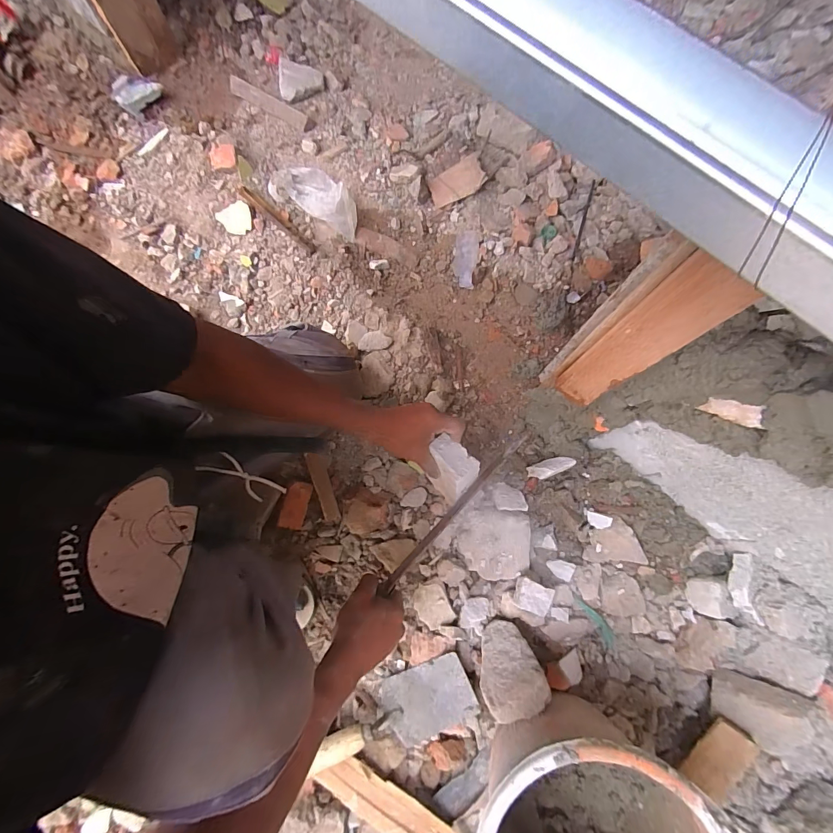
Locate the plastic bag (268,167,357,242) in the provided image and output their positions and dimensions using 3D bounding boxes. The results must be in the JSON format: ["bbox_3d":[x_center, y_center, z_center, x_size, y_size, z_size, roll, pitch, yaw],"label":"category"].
[{"bbox_3d":[-0.200,-0.458,0.766,0.202,0.059,0.114,26,76,5],"label":"plastic bag"}]

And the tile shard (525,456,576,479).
[{"bbox_3d":[0.217,0.082,0.620,0.069,0.034,0.026,-20,77,-7],"label":"tile shard"}]

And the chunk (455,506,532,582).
[{"bbox_3d":[0.119,0.197,0.592,0.106,0.027,0.104,1,94,11],"label":"chunk"}]

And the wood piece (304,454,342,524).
[{"bbox_3d":[-0.158,0.118,0.654,0.032,0.013,0.120,-19,77,-6],"label":"wood piece"}]

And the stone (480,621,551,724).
[{"bbox_3d":[0.125,0.350,0.534,0.085,0.117,0.032,-28,121,0],"label":"stone"}]

